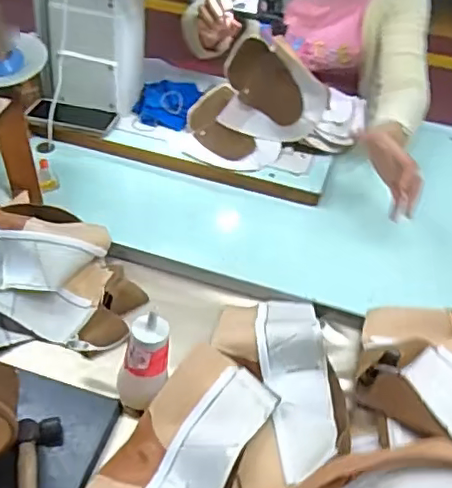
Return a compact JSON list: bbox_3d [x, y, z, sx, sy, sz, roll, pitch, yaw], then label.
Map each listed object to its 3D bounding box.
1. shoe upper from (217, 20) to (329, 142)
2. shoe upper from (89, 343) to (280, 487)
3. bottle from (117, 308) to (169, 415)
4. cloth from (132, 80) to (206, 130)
[{"bbox_3d":[0.083,-0.259,1.039,0.186,0.182,0.066,16,48,13],"label":"shoe upper"},{"bbox_3d":[-0.072,0.276,0.698,0.136,0.048,0.332,26,51,22],"label":"shoe upper"},{"bbox_3d":[-0.101,0.148,0.739,0.054,0.154,0.056,31,33,26],"label":"bottle"},{"bbox_3d":[-0.115,-0.276,1.154,0.105,0.032,0.139,9,47,7],"label":"cloth"}]

